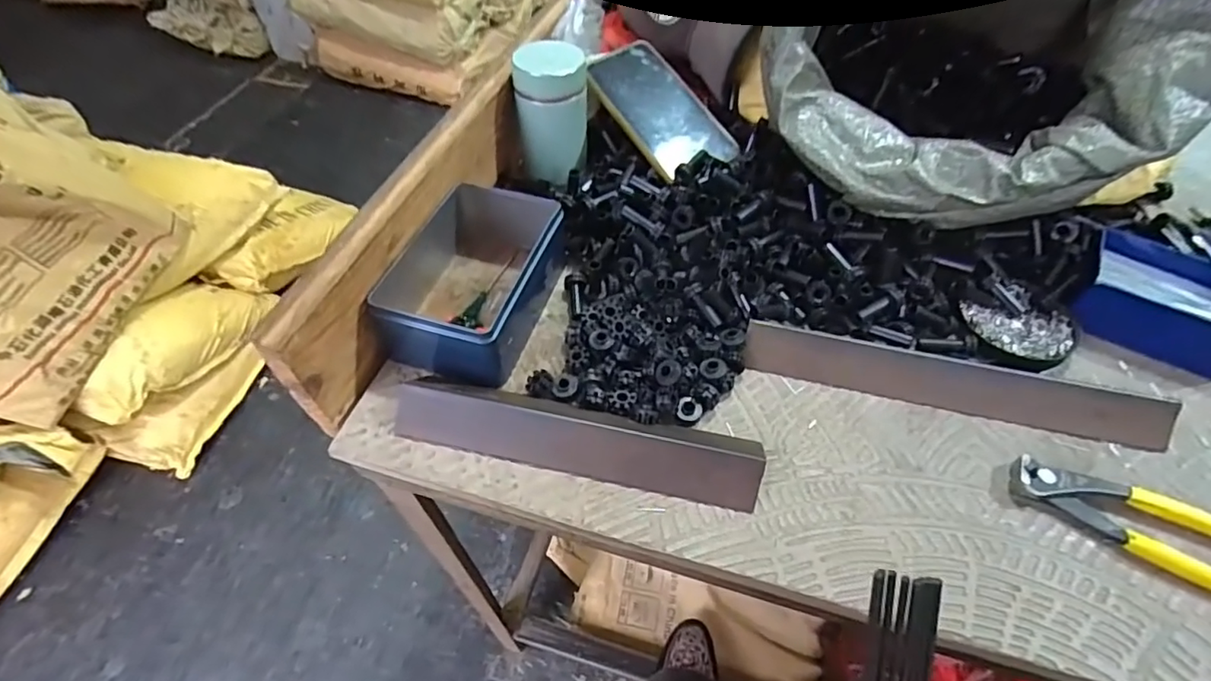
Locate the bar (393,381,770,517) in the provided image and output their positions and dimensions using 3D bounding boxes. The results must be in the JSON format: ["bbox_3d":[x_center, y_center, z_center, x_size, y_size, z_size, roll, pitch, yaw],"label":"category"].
[{"bbox_3d":[-0.020,0.063,0.376,0.238,0.026,0.043,10,53,8],"label":"bar"}]

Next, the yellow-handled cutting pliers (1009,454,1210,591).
[{"bbox_3d":[0.333,0.111,0.338,0.160,0.014,0.047,28,57,20],"label":"yellow-handled cutting pliers"}]

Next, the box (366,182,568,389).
[{"bbox_3d":[-0.100,-0.048,0.438,0.100,0.061,0.145,14,53,11],"label":"box"}]

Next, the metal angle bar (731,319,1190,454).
[{"bbox_3d":[0.241,0.028,0.407,0.277,0.034,0.037,10,53,8],"label":"metal angle bar"}]

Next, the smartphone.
[{"bbox_3d":[0.049,-0.214,0.527,0.078,0.008,0.157,-33,74,-13],"label":"smartphone"}]

